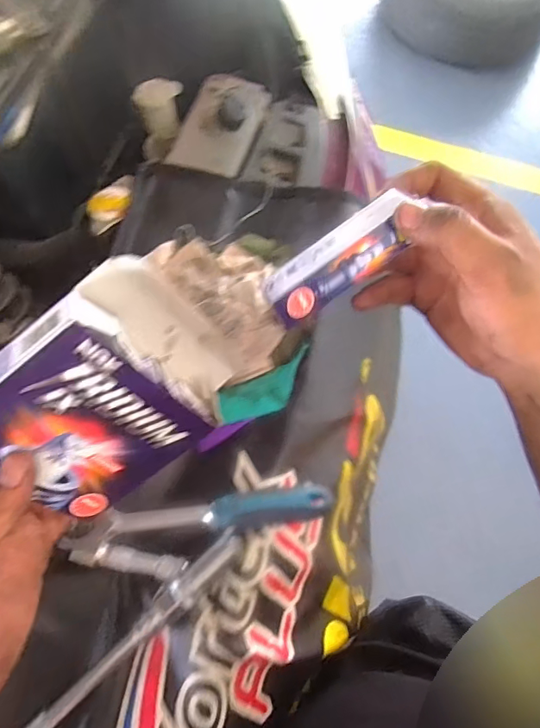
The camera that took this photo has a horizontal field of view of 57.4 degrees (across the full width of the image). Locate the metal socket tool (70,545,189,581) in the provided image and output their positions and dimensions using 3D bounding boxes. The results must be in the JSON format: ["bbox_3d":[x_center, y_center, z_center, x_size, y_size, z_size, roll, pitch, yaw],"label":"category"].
[{"bbox_3d":[-0.099,0.139,0.349,0.078,0.011,0.016,9,70,2],"label":"metal socket tool"}]

